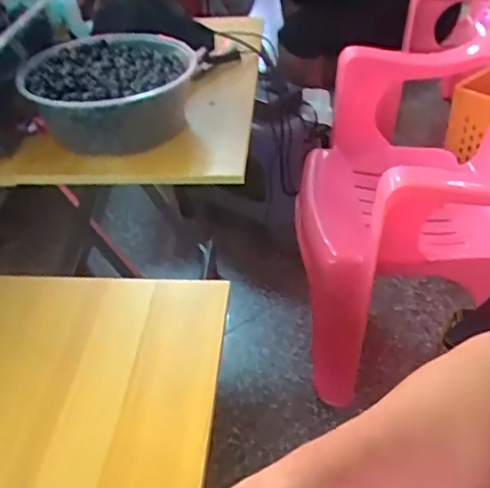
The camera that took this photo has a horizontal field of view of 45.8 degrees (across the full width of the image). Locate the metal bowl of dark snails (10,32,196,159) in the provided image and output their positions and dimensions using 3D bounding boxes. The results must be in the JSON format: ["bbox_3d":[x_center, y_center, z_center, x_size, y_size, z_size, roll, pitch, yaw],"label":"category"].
[{"bbox_3d":[-0.196,-0.225,0.849,0.224,0.086,0.251,0,38,3],"label":"metal bowl of dark snails"}]

